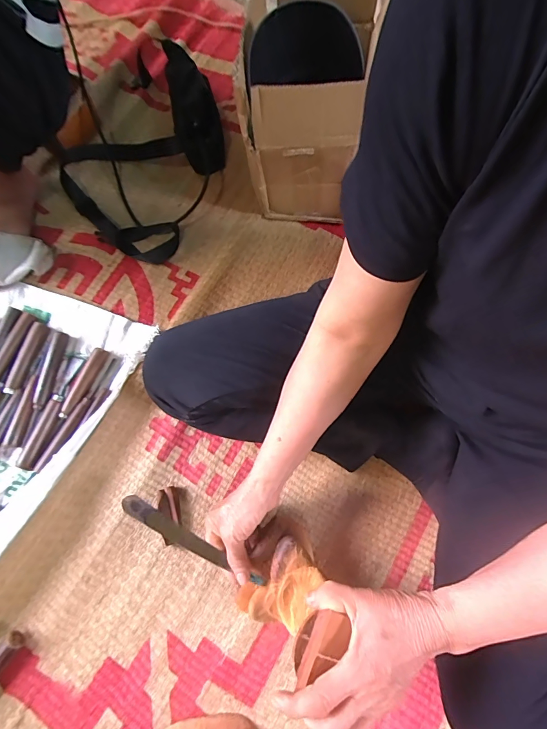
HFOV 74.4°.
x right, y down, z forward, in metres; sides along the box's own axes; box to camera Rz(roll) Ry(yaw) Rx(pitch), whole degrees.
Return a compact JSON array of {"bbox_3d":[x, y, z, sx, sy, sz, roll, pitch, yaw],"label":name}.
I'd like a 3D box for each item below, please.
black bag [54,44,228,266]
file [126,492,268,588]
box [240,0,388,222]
[{"bbox_3d":[-0.198,-0.340,0.578,0.294,0.153,0.250,-35,77,-9],"label":"black bag"},{"bbox_3d":[-0.097,0.214,0.433,0.192,0.006,0.021,31,54,2],"label":"file"},{"bbox_3d":[0.050,-0.389,0.550,0.163,0.244,0.235,7,74,2],"label":"box"}]

